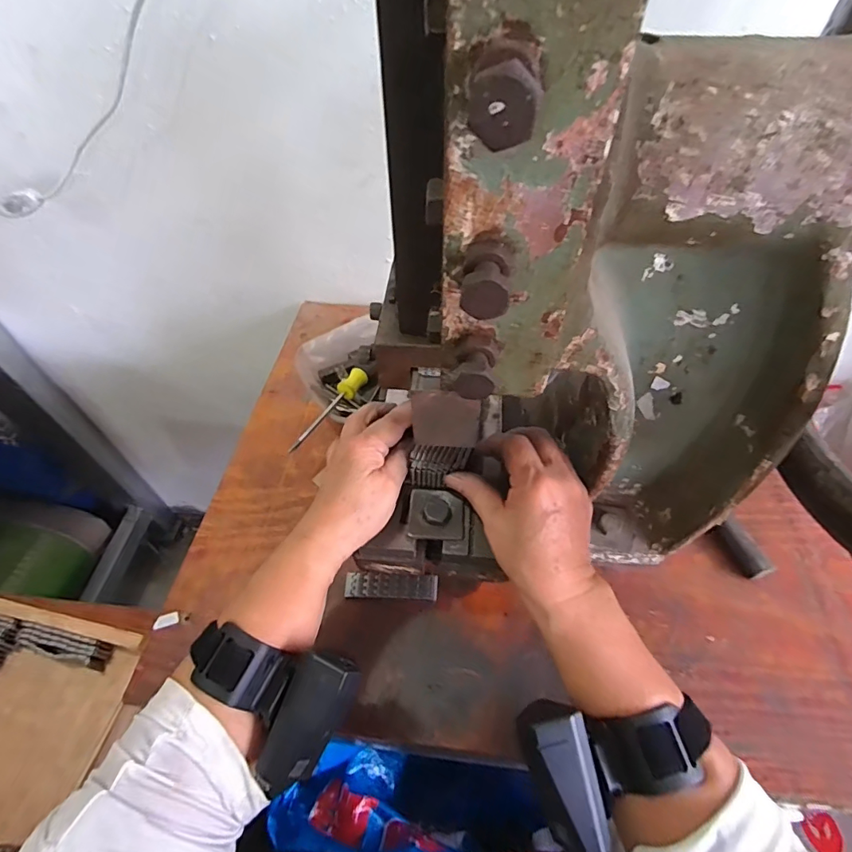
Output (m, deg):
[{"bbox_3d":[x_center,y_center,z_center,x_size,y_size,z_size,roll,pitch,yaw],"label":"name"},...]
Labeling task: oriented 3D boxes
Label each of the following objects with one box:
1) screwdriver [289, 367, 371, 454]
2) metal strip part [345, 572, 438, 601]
[{"bbox_3d":[-0.099,-0.017,0.488,0.018,0.016,0.126,19,55,16],"label":"screwdriver"},{"bbox_3d":[-0.030,0.140,0.411,0.079,0.007,0.023,1,52,2],"label":"metal strip part"}]

